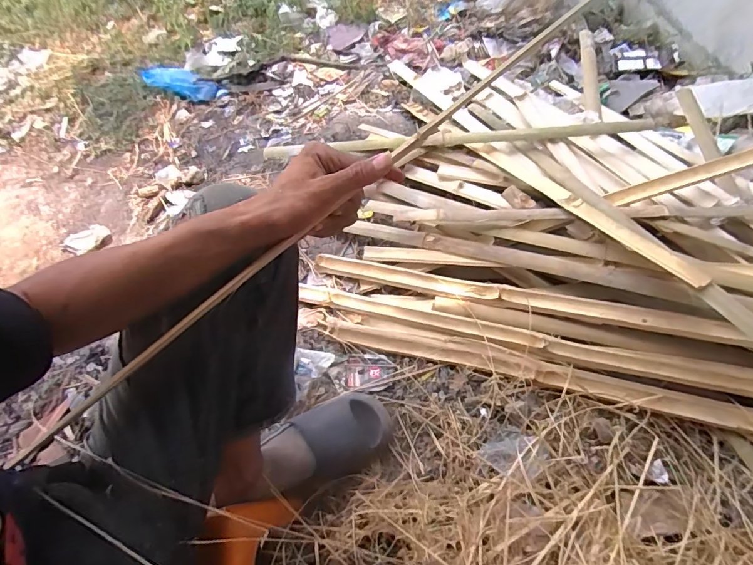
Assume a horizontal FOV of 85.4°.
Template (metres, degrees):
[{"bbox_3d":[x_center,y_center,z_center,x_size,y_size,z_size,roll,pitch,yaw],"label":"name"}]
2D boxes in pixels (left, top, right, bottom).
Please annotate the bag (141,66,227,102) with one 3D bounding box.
[{"bbox_3d":[-0.603,-0.610,1.265,0.263,0.044,0.081,11,57,-11],"label":"bag"}]

